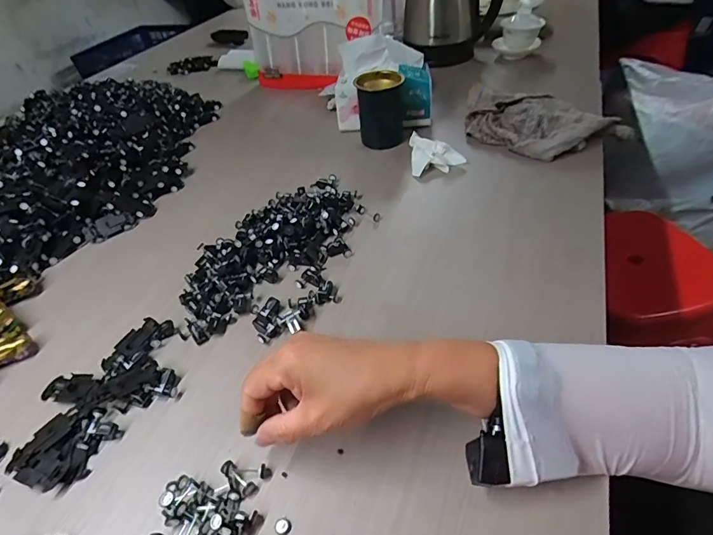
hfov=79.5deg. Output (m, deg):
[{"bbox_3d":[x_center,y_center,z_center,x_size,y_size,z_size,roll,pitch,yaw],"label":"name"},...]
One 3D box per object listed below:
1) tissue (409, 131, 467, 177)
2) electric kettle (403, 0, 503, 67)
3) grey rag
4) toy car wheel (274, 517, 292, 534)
[{"bbox_3d":[0.123,-0.172,0.654,0.080,0.036,0.080,-1,44,3],"label":"tissue"},{"bbox_3d":[0.205,-0.588,0.935,0.204,0.205,0.208,2,45,6],"label":"electric kettle"},{"bbox_3d":[0.286,-0.218,0.656,0.248,0.048,0.126,17,48,20],"label":"grey rag"},{"bbox_3d":[-0.053,0.187,0.310,0.013,0.004,0.011,14,47,18],"label":"toy car wheel"}]

